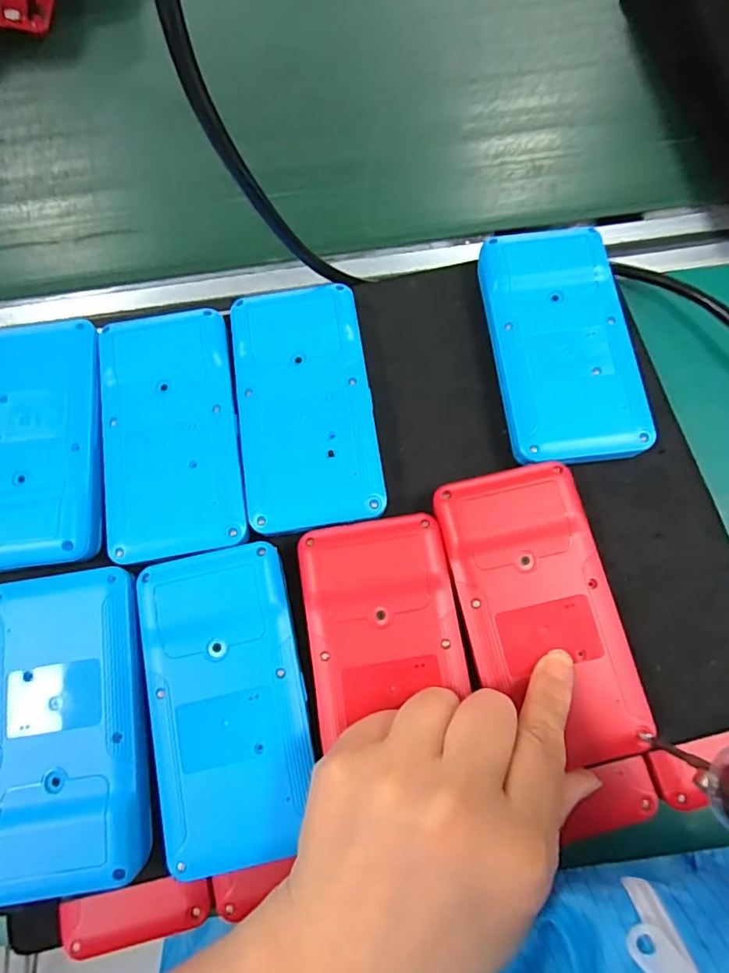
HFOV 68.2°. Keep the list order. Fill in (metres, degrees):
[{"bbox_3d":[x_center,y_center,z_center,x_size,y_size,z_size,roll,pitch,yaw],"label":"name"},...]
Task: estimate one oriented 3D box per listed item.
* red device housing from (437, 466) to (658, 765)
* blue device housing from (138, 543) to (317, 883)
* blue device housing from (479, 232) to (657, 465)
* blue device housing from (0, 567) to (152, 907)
[{"bbox_3d":[0.072,0.050,0.221,0.062,0.011,0.116,-13,71,-2],"label":"red device housing"},{"bbox_3d":[-0.056,0.087,0.219,0.062,0.012,0.119,-12,72,-1],"label":"blue device housing"},{"bbox_3d":[0.095,-0.069,0.257,0.062,0.014,0.118,-6,72,1],"label":"blue device housing"},{"bbox_3d":[-0.123,0.096,0.219,0.065,0.013,0.119,-9,72,0],"label":"blue device housing"}]

